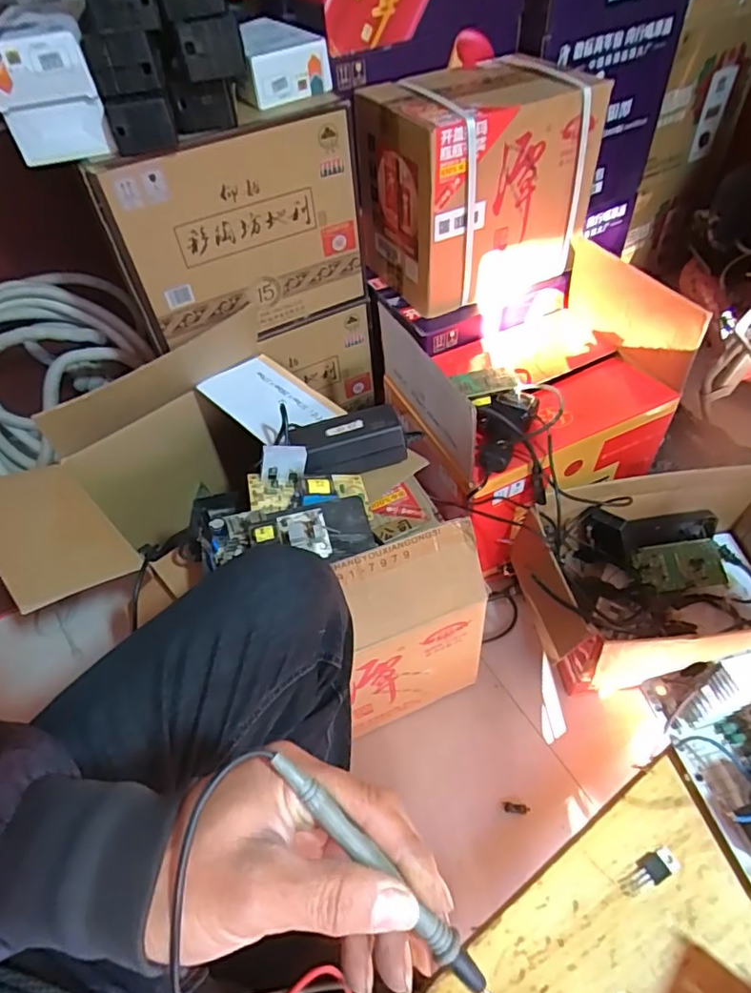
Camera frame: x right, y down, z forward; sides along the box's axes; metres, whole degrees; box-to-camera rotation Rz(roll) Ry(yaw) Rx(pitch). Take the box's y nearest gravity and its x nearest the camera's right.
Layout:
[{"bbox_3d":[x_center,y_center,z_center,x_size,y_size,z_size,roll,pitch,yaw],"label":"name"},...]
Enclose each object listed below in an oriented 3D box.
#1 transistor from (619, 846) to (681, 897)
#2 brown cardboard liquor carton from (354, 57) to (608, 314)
[{"bbox_3d":[0.130,0.179,0.267,0.030,0.004,0.012,-21,52,-12],"label":"transistor"},{"bbox_3d":[0.162,-0.525,0.944,0.320,0.280,0.251,-26,53,-15],"label":"brown cardboard liquor carton"}]

